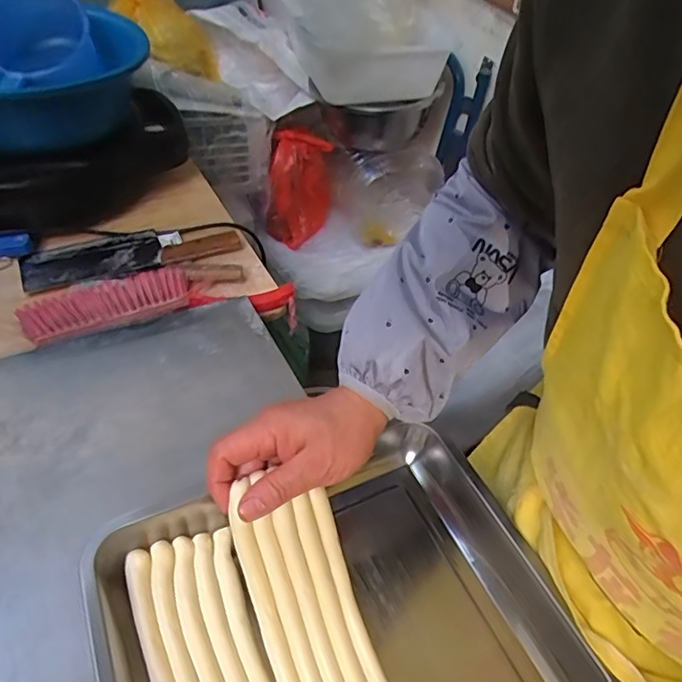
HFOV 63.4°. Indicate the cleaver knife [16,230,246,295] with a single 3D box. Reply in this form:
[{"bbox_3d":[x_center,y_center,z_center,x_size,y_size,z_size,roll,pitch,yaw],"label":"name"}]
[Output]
[{"bbox_3d":[-0.306,-0.132,0.816,0.299,0.018,0.094,-18,51,-22],"label":"cleaver knife"}]

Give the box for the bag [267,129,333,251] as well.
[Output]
[{"bbox_3d":[-0.093,-0.364,1.323,0.165,0.269,0.063,-2,21,-35],"label":"bag"}]

